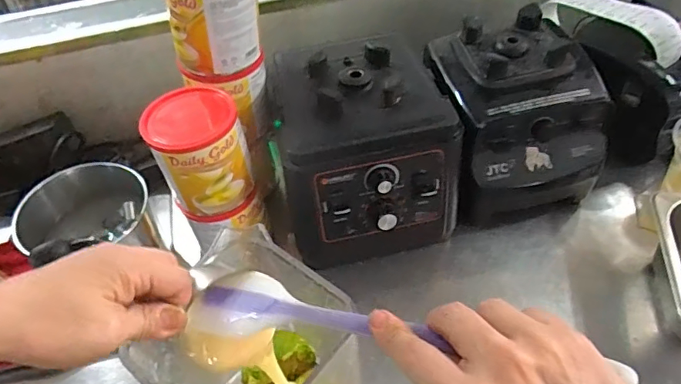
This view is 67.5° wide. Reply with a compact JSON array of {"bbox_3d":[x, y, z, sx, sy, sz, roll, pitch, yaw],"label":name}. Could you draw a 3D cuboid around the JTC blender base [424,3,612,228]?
[{"bbox_3d":[0.212,-0.101,0.662,0.181,0.172,0.194,-12,50,-4],"label":"JTC blender base"}]

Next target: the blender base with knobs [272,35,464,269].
[{"bbox_3d":[0.029,-0.052,0.646,0.197,0.202,0.210,-10,50,-3],"label":"blender base with knobs"}]

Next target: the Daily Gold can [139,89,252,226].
[{"bbox_3d":[-0.154,-0.039,0.579,0.094,0.124,0.088,-3,50,3],"label":"Daily Gold can"}]

